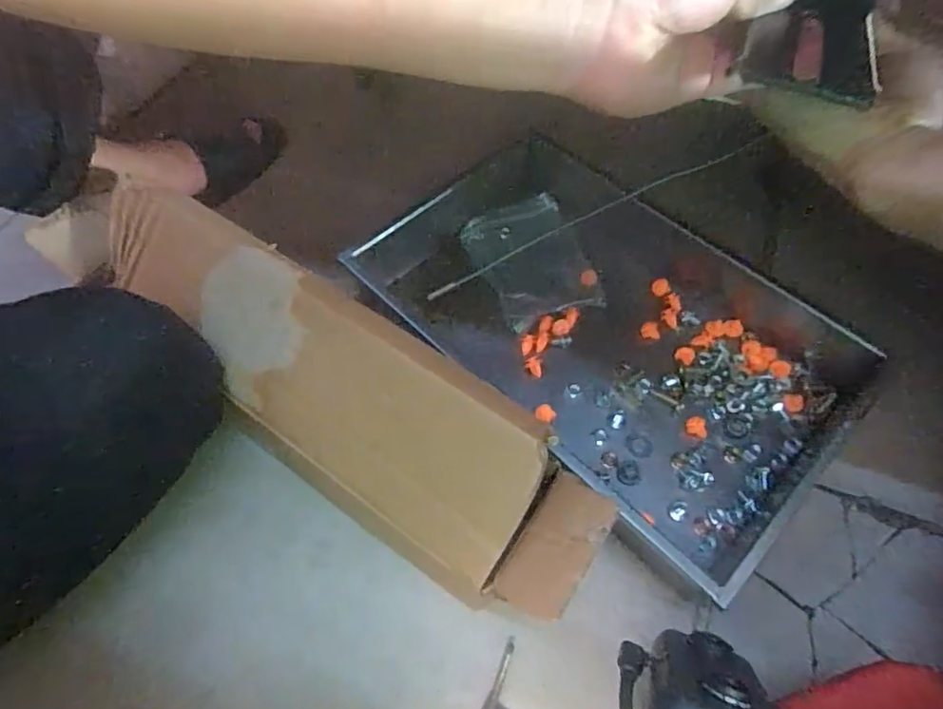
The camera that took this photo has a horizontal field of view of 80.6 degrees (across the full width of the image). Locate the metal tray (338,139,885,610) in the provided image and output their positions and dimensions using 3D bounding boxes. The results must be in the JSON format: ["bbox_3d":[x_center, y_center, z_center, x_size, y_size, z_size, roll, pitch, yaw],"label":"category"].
[{"bbox_3d":[0.119,-0.038,0.523,0.292,0.066,0.440,-39,65,-20],"label":"metal tray"}]

